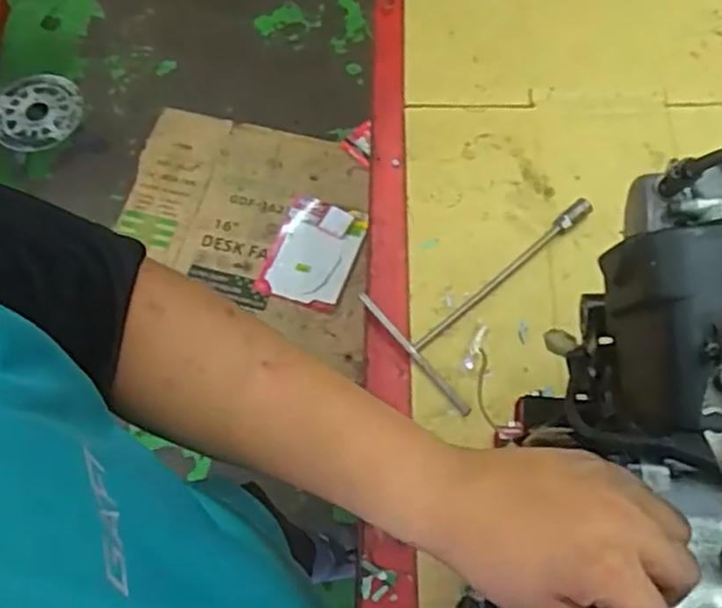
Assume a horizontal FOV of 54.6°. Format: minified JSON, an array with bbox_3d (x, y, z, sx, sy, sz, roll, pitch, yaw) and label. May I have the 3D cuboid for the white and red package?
[{"bbox_3d":[-0.112,-0.129,1.647,0.194,0.050,0.267,18,68,9],"label":"white and red package"}]

